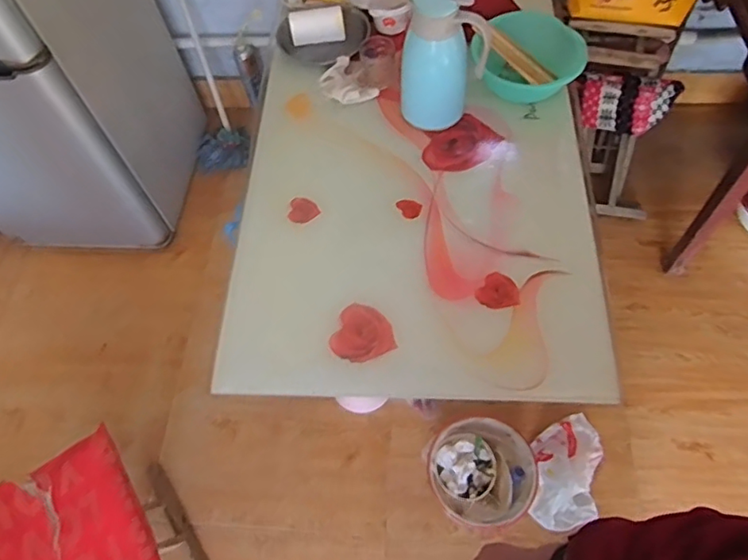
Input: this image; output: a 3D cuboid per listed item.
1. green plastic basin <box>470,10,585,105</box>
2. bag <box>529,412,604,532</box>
[{"bbox_3d":[0.358,-0.510,1.298,0.255,0.137,0.255,-2,60,3],"label":"green plastic basin"},{"bbox_3d":[0.475,0.467,1.382,0.164,0.069,0.271,9,61,9],"label":"bag"}]

